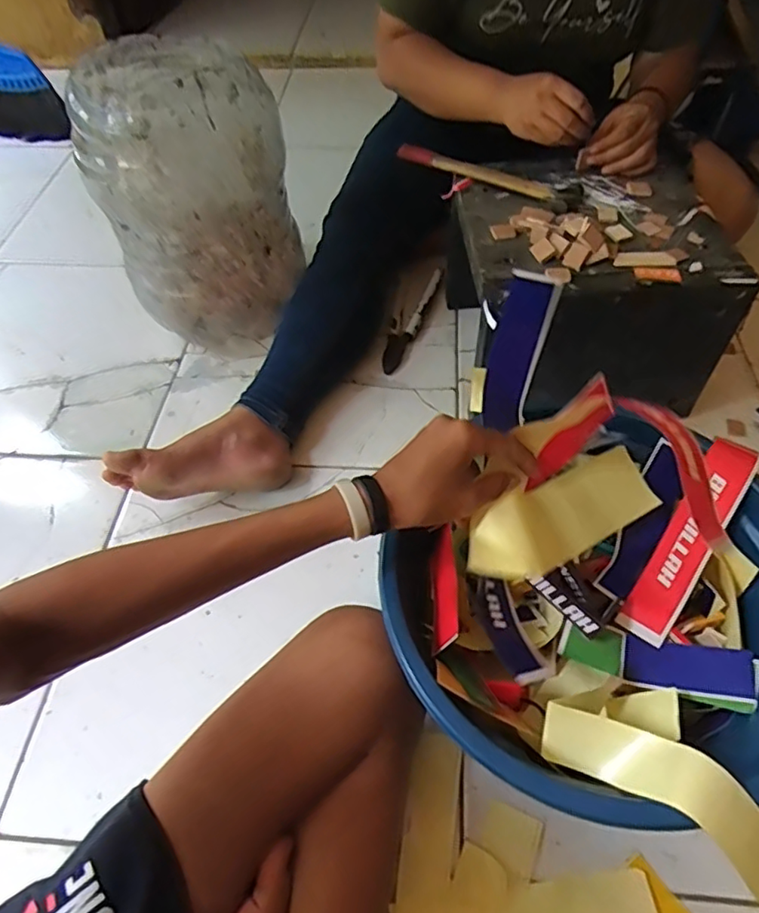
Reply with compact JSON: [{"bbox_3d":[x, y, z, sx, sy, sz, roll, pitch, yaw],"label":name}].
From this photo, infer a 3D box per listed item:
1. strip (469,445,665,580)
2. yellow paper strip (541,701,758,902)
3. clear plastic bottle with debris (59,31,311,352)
[{"bbox_3d":[0.152,0.049,0.494,0.212,0.039,0.067,-18,52,-36],"label":"strip"},{"bbox_3d":[0.196,0.226,0.407,0.163,0.056,0.045,30,60,22],"label":"yellow paper strip"},{"bbox_3d":[-0.259,-0.343,0.798,0.226,0.338,0.271,-28,58,-17],"label":"clear plastic bottle with debris"}]

